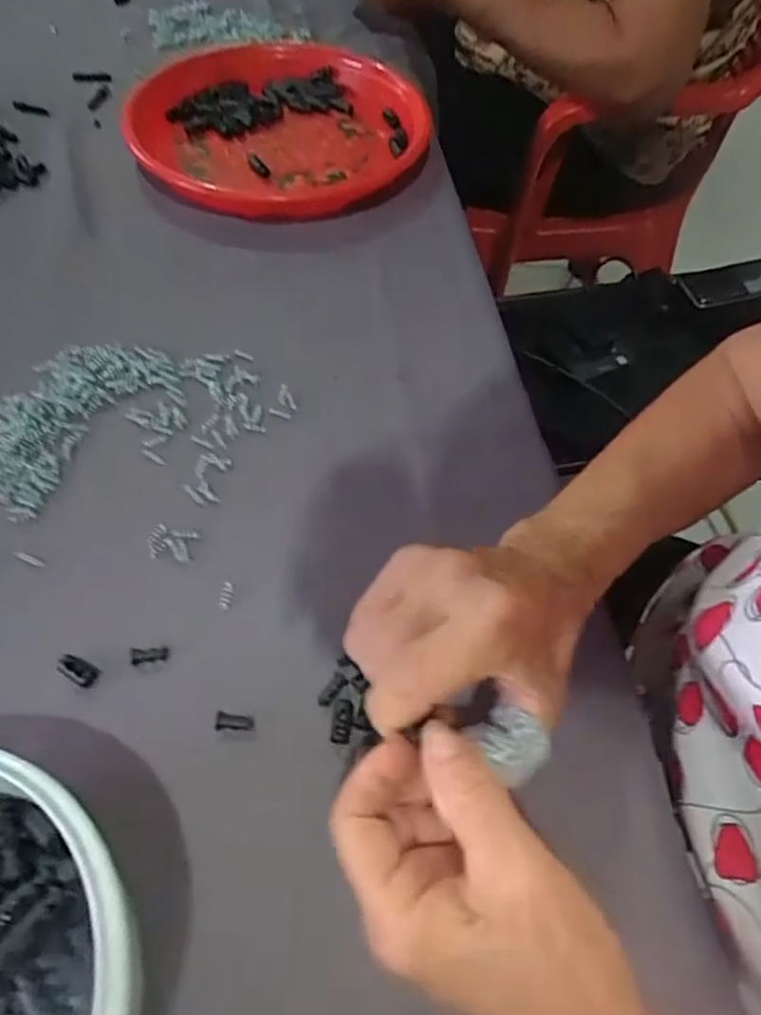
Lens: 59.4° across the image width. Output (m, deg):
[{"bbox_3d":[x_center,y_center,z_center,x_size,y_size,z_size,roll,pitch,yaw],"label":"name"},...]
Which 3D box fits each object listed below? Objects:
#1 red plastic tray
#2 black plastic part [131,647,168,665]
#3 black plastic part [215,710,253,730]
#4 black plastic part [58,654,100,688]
[{"bbox_3d":[-0.089,-0.331,0.577,0.246,0.045,0.226,-17,58,-16],"label":"red plastic tray"},{"bbox_3d":[-0.112,0.071,0.324,0.017,0.004,0.008,-4,56,-7],"label":"black plastic part"},{"bbox_3d":[-0.068,0.099,0.308,0.017,0.004,0.009,5,55,-1],"label":"black plastic part"},{"bbox_3d":[-0.145,0.078,0.318,0.020,0.005,0.011,25,57,13],"label":"black plastic part"}]

